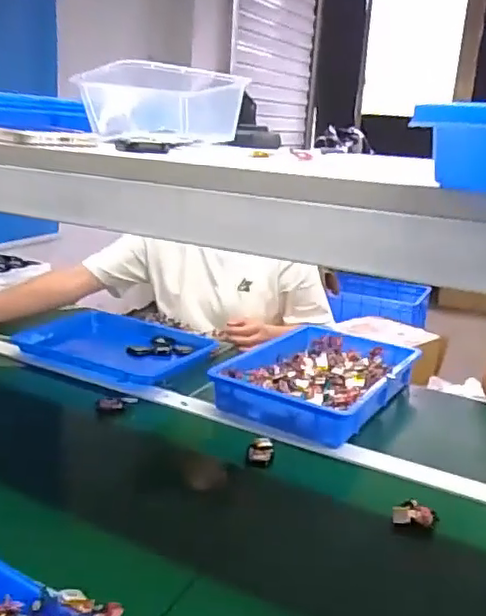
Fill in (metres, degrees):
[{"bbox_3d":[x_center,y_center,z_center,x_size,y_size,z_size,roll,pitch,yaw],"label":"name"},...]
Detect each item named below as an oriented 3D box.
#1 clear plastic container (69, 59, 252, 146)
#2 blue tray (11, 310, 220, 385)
[{"bbox_3d":[-0.075,-0.209,0.628,0.095,0.067,0.168,15,20,36],"label":"clear plastic container"},{"bbox_3d":[-0.244,0.065,1.152,0.335,0.033,0.220,12,18,27],"label":"blue tray"}]

